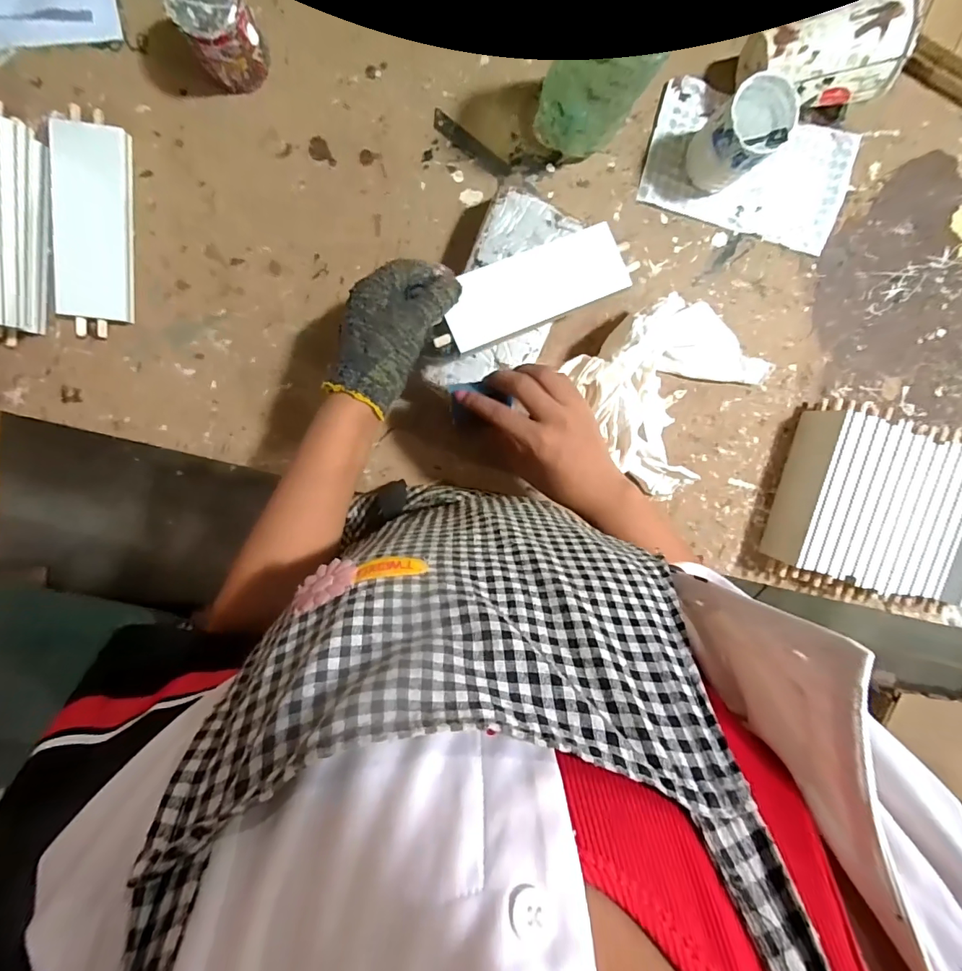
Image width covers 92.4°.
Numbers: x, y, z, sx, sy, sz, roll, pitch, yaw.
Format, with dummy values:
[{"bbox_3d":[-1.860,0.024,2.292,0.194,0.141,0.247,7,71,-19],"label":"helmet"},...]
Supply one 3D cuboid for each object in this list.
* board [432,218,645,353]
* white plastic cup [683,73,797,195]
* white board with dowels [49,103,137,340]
[{"bbox_3d":[0.046,-0.185,0.429,0.189,0.013,0.071,-24,81,-7],"label":"board"},{"bbox_3d":[0.250,-0.339,0.454,0.064,0.087,0.063,-1,104,-4],"label":"white plastic cup"},{"bbox_3d":[-0.374,-0.251,0.447,0.064,0.024,0.197,6,97,-7],"label":"white board with dowels"}]

